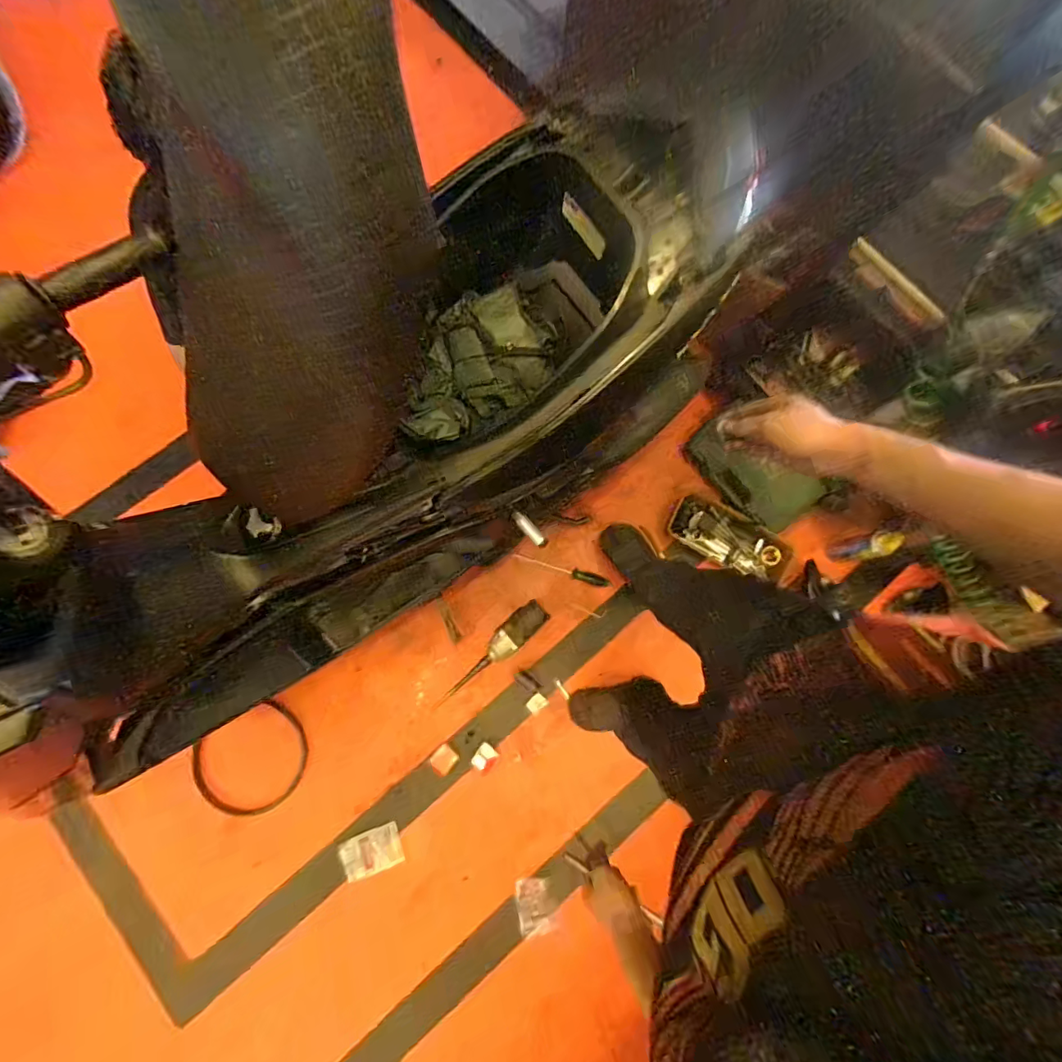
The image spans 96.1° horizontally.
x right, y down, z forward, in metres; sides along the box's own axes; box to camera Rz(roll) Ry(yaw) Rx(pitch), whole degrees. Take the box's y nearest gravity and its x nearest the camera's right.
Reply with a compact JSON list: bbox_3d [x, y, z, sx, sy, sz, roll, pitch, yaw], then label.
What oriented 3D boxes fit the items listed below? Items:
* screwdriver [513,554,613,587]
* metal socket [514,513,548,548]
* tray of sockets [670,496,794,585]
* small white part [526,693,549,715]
[{"bbox_3d":[0.094,0.114,1.394,0.300,0.024,0.031,18,79,-10],"label":"screwdriver"},{"bbox_3d":[-0.003,-0.003,0.987,0.090,0.021,0.023,44,81,7],"label":"metal socket"},{"bbox_3d":[0.581,0.027,1.395,0.340,0.068,0.167,29,80,5],"label":"tray of sockets"},{"bbox_3d":[0.017,0.487,1.348,0.055,0.005,0.044,-35,81,-7],"label":"small white part"}]

